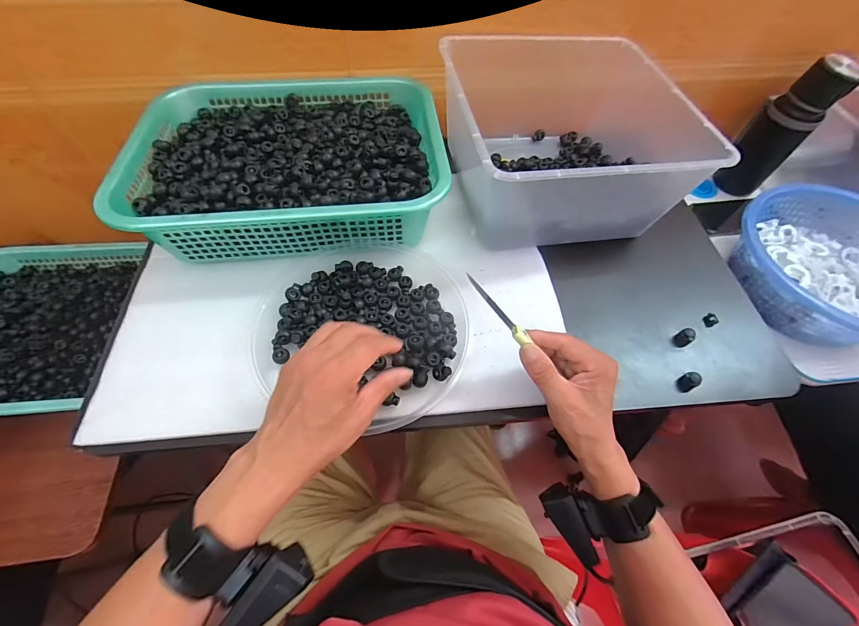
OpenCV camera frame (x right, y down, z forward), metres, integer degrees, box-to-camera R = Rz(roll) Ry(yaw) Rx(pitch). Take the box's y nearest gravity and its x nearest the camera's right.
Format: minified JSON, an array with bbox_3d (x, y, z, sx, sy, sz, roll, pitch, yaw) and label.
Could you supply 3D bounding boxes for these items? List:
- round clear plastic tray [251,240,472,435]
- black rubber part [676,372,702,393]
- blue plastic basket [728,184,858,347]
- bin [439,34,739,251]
[{"bbox_3d":[-0.075,0.016,0.419,0.238,0.027,0.227,1,59,-1],"label":"round clear plastic tray"},{"bbox_3d":[0.293,0.076,0.410,0.016,0.022,0.017,-18,61,-12],"label":"black rubber part"},{"bbox_3d":[0.599,-0.072,0.555,0.250,0.092,0.242,1,59,-1],"label":"blue plastic basket"},{"bbox_3d":[0.178,-0.241,0.511,0.289,0.140,0.306,-7,60,-5],"label":"bin"}]

